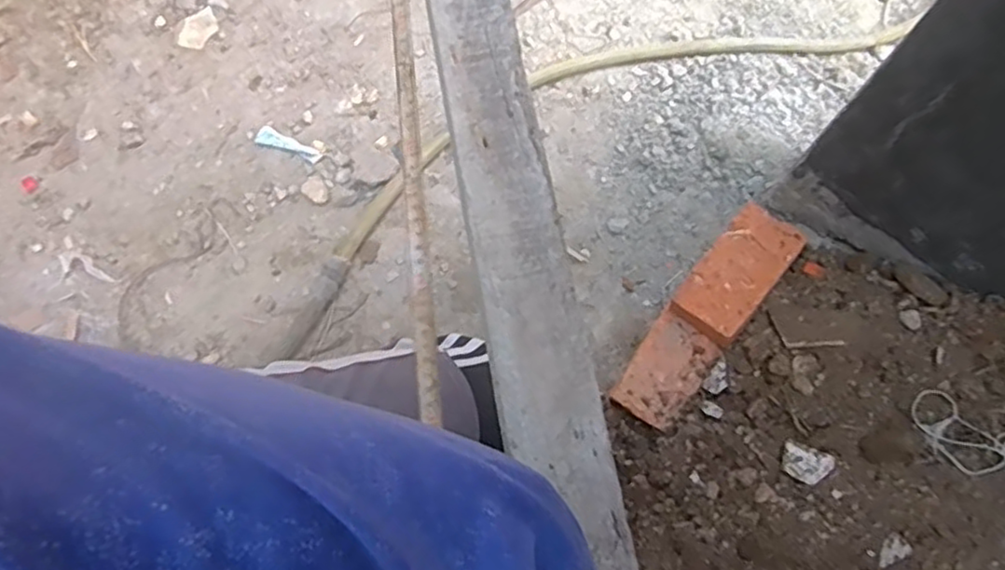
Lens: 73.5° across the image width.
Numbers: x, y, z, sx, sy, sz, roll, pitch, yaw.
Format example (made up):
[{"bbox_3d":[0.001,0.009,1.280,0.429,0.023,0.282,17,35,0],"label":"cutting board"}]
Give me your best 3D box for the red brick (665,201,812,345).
[{"bbox_3d":[0.268,-0.014,0.767,0.082,0.046,0.161,38,73,11],"label":"red brick"}]

